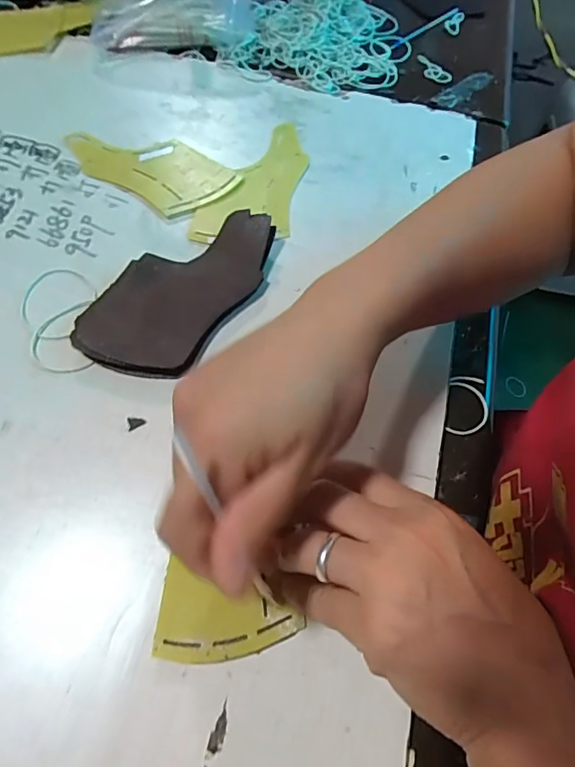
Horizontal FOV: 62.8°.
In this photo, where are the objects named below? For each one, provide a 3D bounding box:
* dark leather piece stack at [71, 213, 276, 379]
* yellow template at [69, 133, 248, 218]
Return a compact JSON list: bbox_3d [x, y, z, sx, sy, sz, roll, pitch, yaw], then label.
[{"bbox_3d":[-0.071,-0.066,0.324,0.079,0.020,0.149,31,65,13],"label":"dark leather piece stack"},{"bbox_3d":[-0.116,-0.182,0.392,0.144,0.004,0.067,31,65,13],"label":"yellow template"}]

